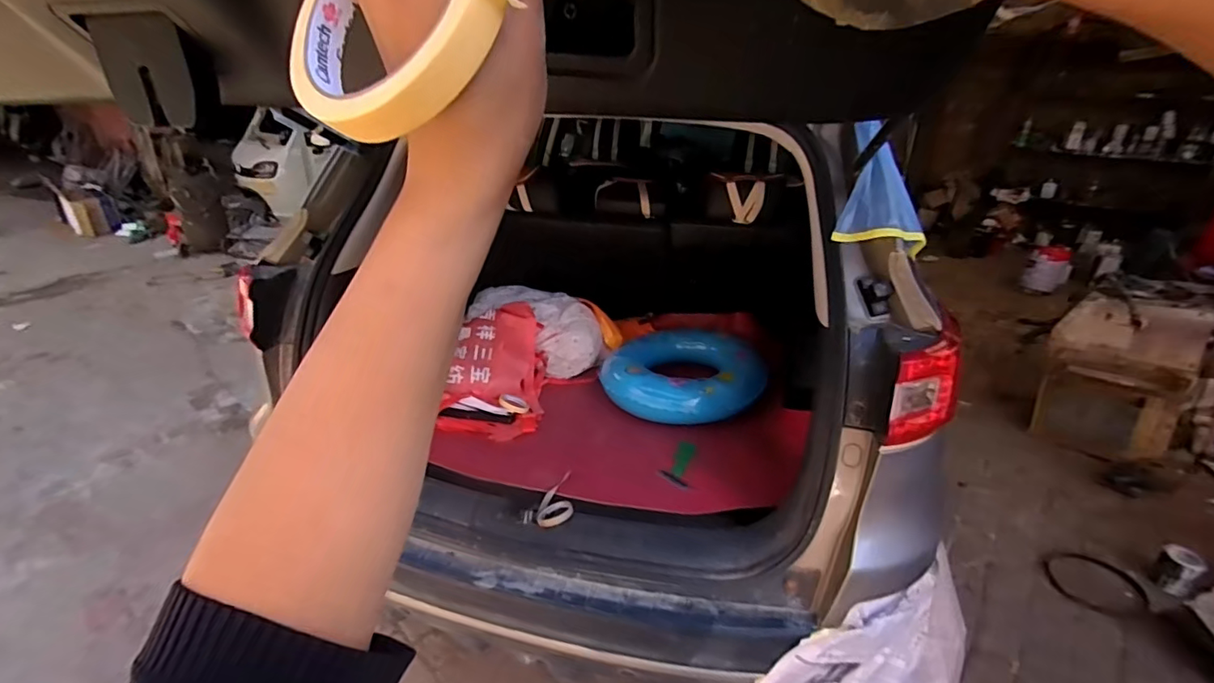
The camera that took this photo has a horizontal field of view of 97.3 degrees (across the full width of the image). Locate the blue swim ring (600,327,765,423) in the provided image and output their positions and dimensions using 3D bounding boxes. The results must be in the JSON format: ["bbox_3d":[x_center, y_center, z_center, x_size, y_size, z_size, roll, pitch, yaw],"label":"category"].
[{"bbox_3d":[0.232,0.084,1.586,0.455,0.130,0.402,15,29,26],"label":"blue swim ring"}]

